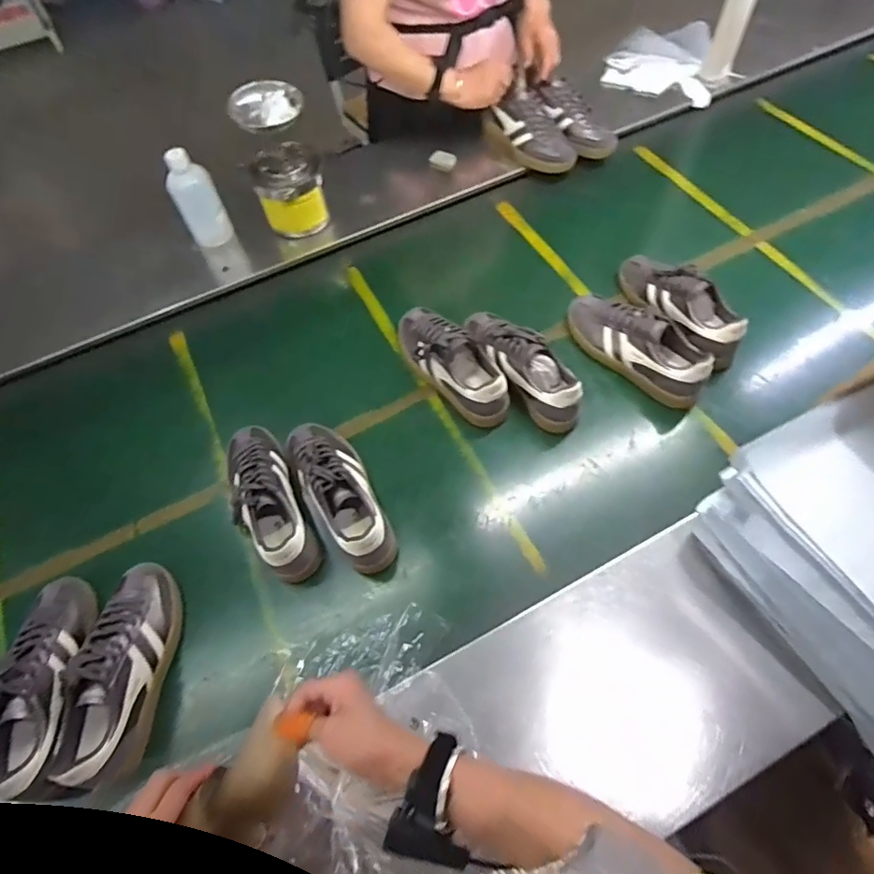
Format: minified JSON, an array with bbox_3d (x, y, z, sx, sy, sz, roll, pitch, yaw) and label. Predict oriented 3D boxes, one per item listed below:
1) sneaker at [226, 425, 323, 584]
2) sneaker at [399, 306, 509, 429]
[{"bbox_3d":[-0.242,0.084,0.750,0.090,0.088,0.253,-24,62,-9],"label":"sneaker"},{"bbox_3d":[0.020,-0.126,0.845,0.089,0.087,0.251,-37,65,-16],"label":"sneaker"}]

